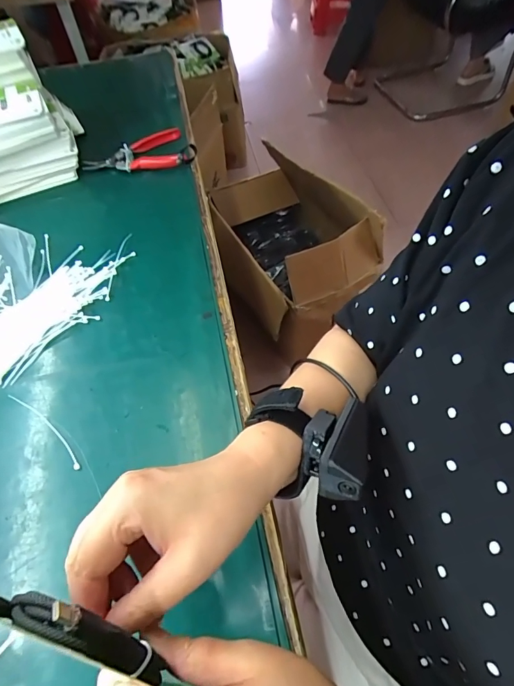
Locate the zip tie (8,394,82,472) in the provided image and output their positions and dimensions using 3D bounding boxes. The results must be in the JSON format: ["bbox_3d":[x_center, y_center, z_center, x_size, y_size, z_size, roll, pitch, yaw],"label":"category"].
[{"bbox_3d":[-0.205,0.081,0.377,0.115,0.004,0.011,35,64,22],"label":"zip tie"}]

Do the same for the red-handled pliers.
[{"bbox_3d":[-0.183,-0.288,0.611,0.161,0.029,0.089,-24,58,-12],"label":"red-handled pliers"}]

